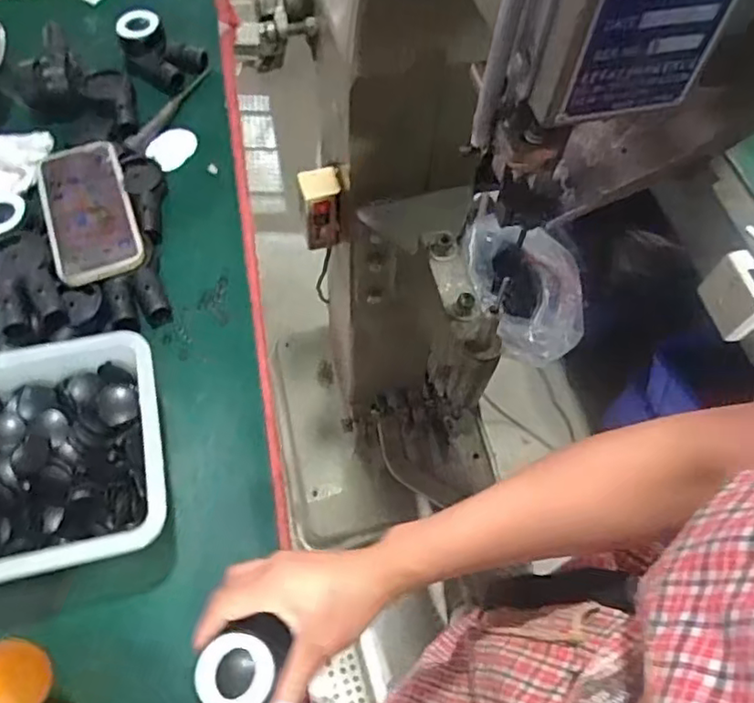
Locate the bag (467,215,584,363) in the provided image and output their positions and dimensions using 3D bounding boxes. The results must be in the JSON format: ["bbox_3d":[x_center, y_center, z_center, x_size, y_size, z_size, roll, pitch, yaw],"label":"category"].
[{"bbox_3d":[0.174,-0.072,0.712,0.126,0.065,0.178,-11,62,-8],"label":"bag"}]

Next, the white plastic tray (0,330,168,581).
[{"bbox_3d":[-0.285,0.093,0.482,0.235,0.064,0.178,-11,62,-8],"label":"white plastic tray"}]

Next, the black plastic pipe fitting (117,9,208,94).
[{"bbox_3d":[-0.264,-0.360,0.751,0.102,0.060,0.063,28,63,13],"label":"black plastic pipe fitting"}]

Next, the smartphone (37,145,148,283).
[{"bbox_3d":[-0.285,-0.141,0.612,0.079,0.013,0.165,-20,63,-13],"label":"smartphone"}]

